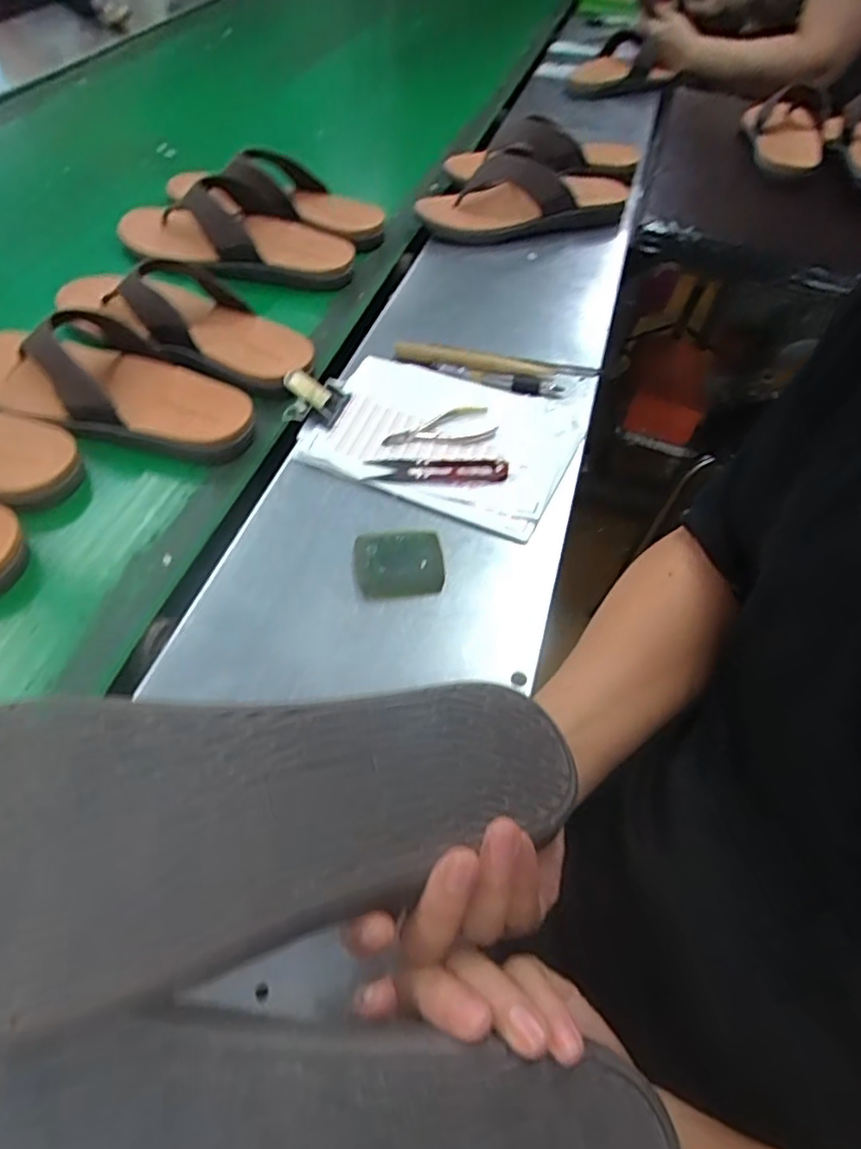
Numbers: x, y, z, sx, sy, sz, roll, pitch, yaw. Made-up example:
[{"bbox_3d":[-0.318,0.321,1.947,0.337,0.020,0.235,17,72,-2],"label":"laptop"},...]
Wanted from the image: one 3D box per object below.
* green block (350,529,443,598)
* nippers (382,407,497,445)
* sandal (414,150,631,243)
[{"bbox_3d":[-0.024,-0.011,0.488,0.066,0.015,0.057,-5,54,-5],"label":"green block"},{"bbox_3d":[0.007,-0.129,0.574,0.100,0.004,0.045,-14,56,-12],"label":"nippers"},{"bbox_3d":[0.137,-0.485,0.825,0.294,0.066,0.111,-21,58,-12],"label":"sandal"}]

